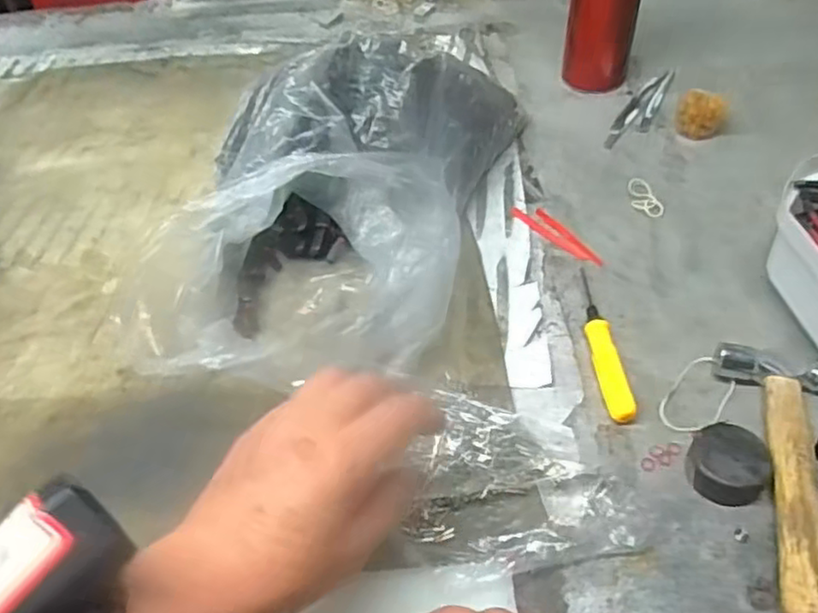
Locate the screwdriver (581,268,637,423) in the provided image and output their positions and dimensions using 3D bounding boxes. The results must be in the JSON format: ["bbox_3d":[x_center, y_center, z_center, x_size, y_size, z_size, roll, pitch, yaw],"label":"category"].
[{"bbox_3d":[0.119,0.019,0.423,0.016,0.011,0.120,-6,49,-1],"label":"screwdriver"}]

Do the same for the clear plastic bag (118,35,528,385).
[{"bbox_3d":[-0.034,-0.079,0.476,0.182,0.096,0.262,5,50,9],"label":"clear plastic bag"}]

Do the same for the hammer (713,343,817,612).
[{"bbox_3d":[0.195,0.086,0.349,0.056,0.020,0.153,9,51,12],"label":"hammer"}]

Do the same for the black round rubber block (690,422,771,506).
[{"bbox_3d":[0.169,0.083,0.354,0.038,0.021,0.037,-2,49,2],"label":"black round rubber block"}]

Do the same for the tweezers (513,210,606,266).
[{"bbox_3d":[0.112,-0.054,0.499,0.021,0.004,0.081,-32,55,-22],"label":"tweezers"}]

